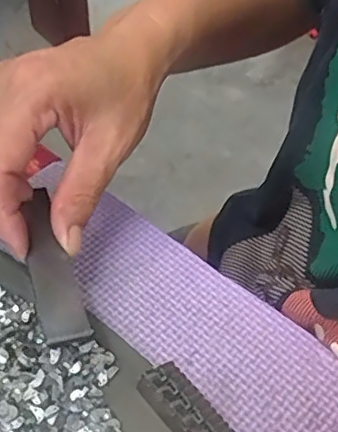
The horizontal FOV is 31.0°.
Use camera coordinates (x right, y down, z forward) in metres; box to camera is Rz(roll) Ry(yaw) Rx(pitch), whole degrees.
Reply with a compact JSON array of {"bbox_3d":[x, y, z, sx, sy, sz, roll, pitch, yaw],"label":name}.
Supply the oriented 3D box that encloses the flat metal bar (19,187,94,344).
[{"bbox_3d":[-0.053,0.020,0.268,0.019,0.008,0.089,-13,44,-13],"label":"flat metal bar"}]

